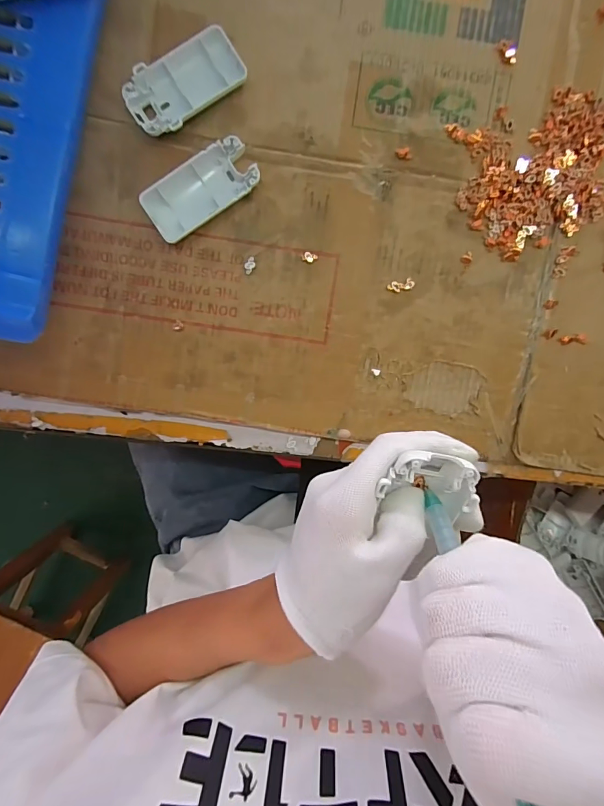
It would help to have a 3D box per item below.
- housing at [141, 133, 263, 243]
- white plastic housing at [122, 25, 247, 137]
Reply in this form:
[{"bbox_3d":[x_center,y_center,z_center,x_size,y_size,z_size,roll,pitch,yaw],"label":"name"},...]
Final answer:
[{"bbox_3d":[-0.084,-0.176,0.335,0.094,0.015,0.046,-33,95,2],"label":"housing"},{"bbox_3d":[-0.095,-0.259,0.330,0.095,0.018,0.050,-37,94,2],"label":"white plastic housing"}]

